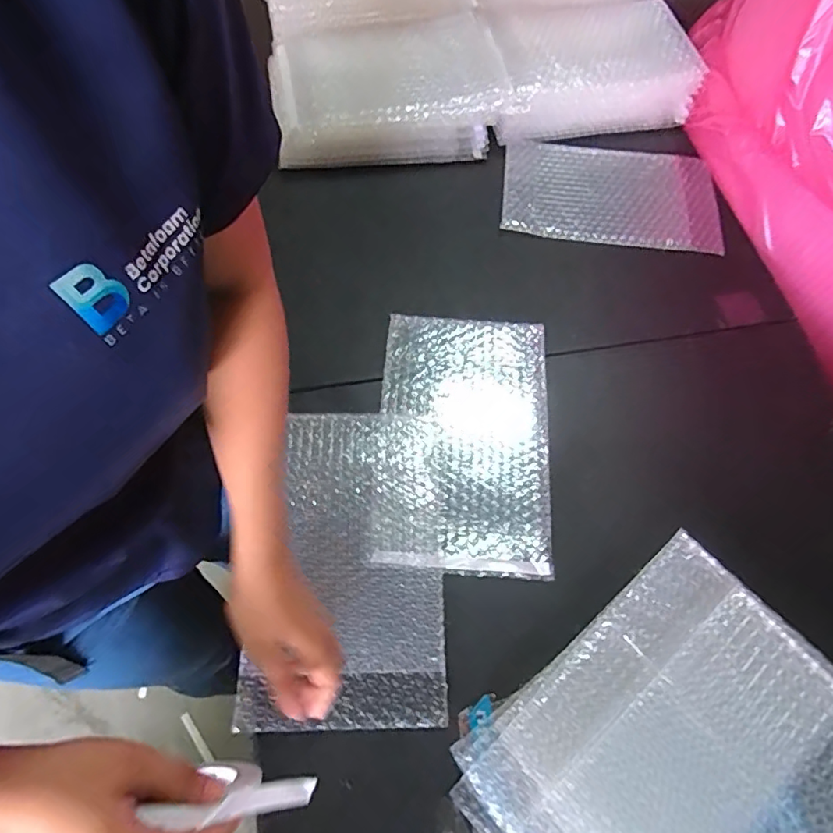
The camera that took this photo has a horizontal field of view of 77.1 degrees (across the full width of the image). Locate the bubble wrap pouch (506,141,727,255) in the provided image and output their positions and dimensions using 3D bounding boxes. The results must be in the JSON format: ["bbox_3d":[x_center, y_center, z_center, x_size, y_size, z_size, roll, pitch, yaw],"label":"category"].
[{"bbox_3d":[0.271,-0.313,0.736,0.295,0.017,0.179,7,65,2],"label":"bubble wrap pouch"}]

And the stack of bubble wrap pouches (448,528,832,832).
[{"bbox_3d":[0.218,0.292,0.434,0.305,0.045,0.248,-38,72,-17],"label":"stack of bubble wrap pouches"}]

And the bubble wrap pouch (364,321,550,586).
[{"bbox_3d":[0.051,0.021,0.571,0.182,0.018,0.290,3,65,0],"label":"bubble wrap pouch"}]

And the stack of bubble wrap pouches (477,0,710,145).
[{"bbox_3d":[0.251,-0.527,0.790,0.304,0.088,0.199,-6,65,-4],"label":"stack of bubble wrap pouches"}]

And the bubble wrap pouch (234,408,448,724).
[{"bbox_3d":[-0.064,0.135,0.513,0.179,0.008,0.295,1,68,-3],"label":"bubble wrap pouch"}]

